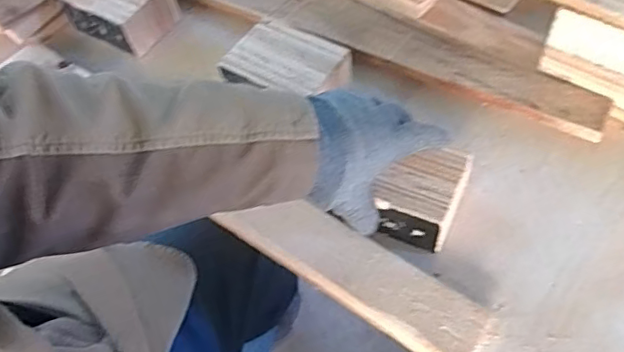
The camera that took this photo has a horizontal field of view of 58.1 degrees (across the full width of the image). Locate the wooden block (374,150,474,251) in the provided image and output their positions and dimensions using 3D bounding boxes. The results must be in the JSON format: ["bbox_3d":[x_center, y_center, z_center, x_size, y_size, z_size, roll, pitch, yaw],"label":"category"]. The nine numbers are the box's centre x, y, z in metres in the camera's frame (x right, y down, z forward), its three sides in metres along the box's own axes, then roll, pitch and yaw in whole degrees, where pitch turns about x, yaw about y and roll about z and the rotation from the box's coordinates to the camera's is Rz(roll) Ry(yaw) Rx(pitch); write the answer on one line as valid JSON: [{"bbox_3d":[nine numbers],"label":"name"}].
[{"bbox_3d":[0.103,0.018,0.534,0.070,0.056,0.084,19,60,16],"label":"wooden block"}]

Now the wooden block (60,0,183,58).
[{"bbox_3d":[-0.247,-0.217,0.720,0.120,0.055,0.093,24,62,19],"label":"wooden block"}]

